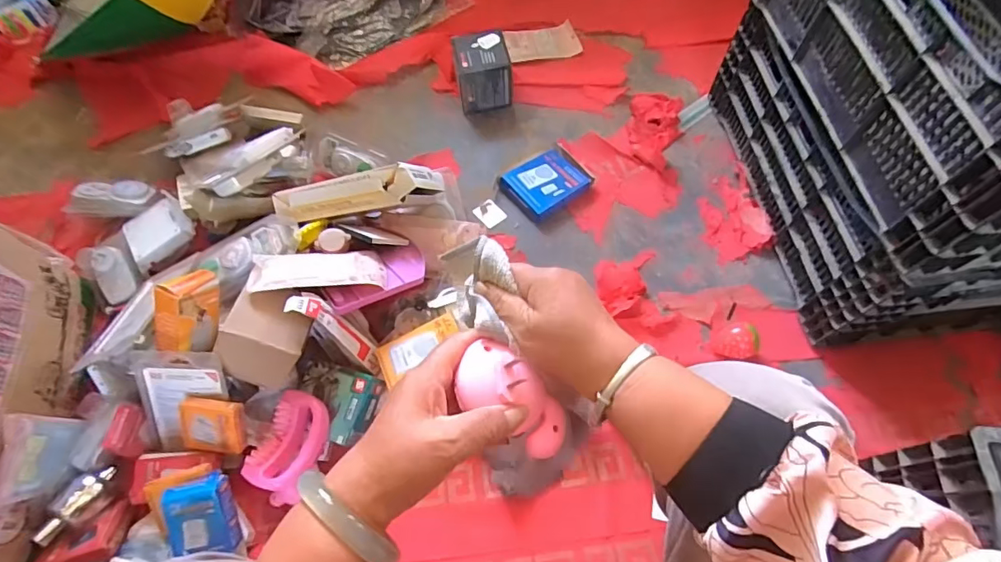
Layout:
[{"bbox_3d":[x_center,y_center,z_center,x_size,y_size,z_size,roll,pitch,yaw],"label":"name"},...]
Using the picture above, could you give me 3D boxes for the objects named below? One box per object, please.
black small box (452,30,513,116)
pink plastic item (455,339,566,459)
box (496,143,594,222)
[{"bbox_3d":[-0.039,-0.440,1.073,0.114,0.108,0.123,-8,63,-3],"label":"black small box"},{"bbox_3d":[0.011,0.078,0.330,0.081,0.028,0.044,45,68,-17],"label":"pink plastic item"},{"bbox_3d":[0.092,-0.192,0.980,0.161,0.024,0.123,-32,66,-14],"label":"box"}]

